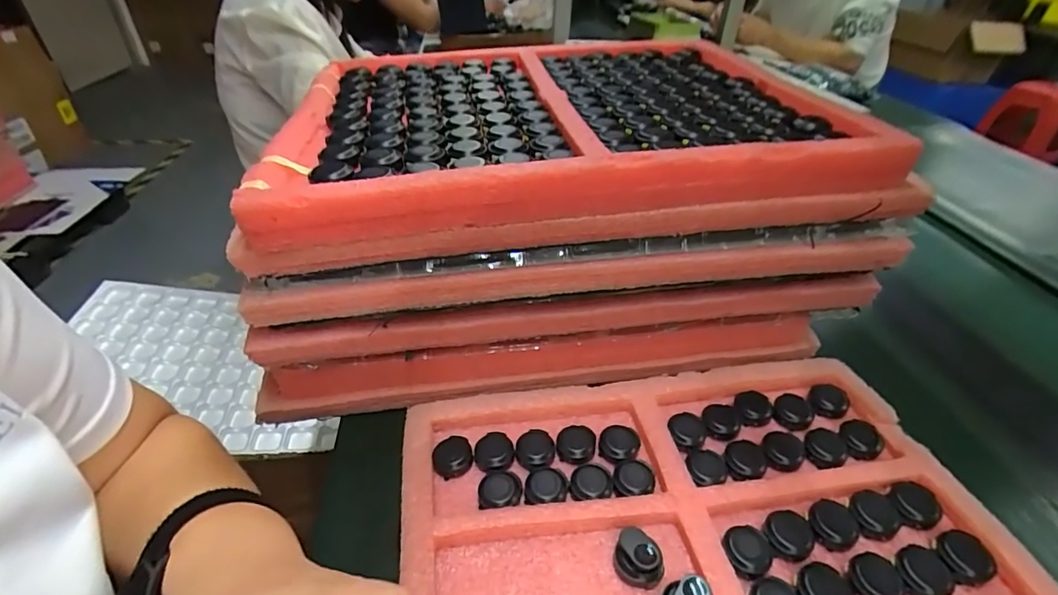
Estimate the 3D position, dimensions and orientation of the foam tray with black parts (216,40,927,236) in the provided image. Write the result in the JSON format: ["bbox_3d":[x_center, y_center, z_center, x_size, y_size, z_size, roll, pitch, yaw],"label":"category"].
[{"bbox_3d":[0.017,-0.175,0.454,0.454,0.045,0.355,-4,39,-8],"label":"foam tray with black parts"}]

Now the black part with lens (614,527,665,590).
[{"bbox_3d":[0.068,0.158,0.299,0.030,0.029,0.026,17,41,18],"label":"black part with lens"}]

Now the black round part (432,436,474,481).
[{"bbox_3d":[-0.057,0.120,0.368,0.030,0.014,0.031,1,38,-1],"label":"black round part"}]

